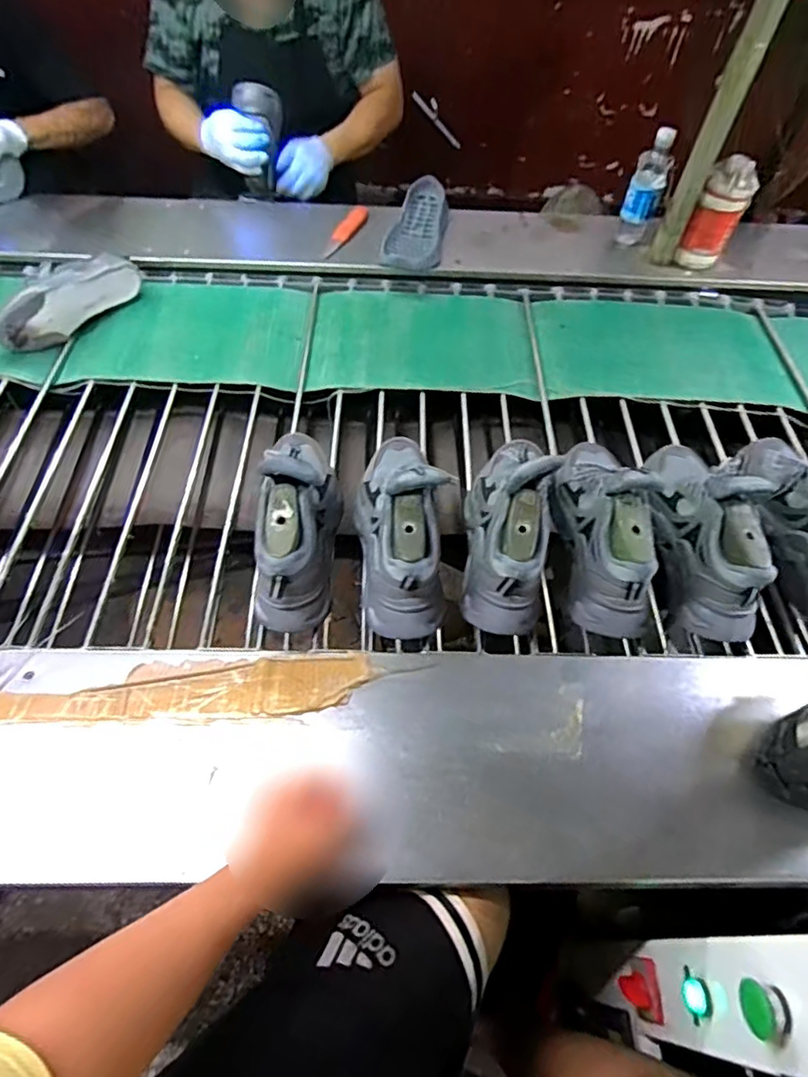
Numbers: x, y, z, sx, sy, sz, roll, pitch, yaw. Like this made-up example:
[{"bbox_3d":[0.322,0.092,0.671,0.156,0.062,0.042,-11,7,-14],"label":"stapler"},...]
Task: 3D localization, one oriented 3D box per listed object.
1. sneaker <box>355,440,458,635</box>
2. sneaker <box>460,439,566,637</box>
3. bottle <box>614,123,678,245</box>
[{"bbox_3d":[-0.011,-0.036,0.753,0.097,0.133,0.275,-5,54,-5],"label":"sneaker"},{"bbox_3d":[0.134,-0.031,0.753,0.090,0.140,0.245,5,54,3],"label":"sneaker"},{"bbox_3d":[0.486,-0.709,1.182,0.069,0.195,0.068,13,58,6],"label":"bottle"}]

